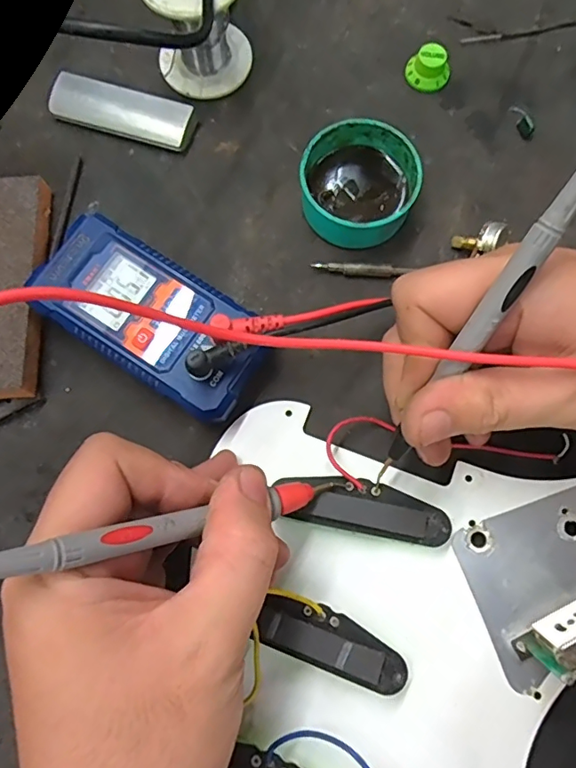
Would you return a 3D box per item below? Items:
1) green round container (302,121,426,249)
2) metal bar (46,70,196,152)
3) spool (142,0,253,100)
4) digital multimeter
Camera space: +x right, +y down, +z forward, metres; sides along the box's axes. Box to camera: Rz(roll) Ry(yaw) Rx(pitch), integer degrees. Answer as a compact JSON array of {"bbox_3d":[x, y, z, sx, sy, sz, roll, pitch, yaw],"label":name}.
[{"bbox_3d":[0.037,-0.105,0.270,0.060,0.027,0.056,0,77,0],"label":"green round container"},{"bbox_3d":[-0.094,-0.154,0.289,0.080,0.012,0.026,17,78,4],"label":"metal bar"},{"bbox_3d":[-0.048,-0.195,0.274,0.052,0.055,0.050,0,77,0],"label":"spool"},{"bbox_3d":[-0.066,-0.032,0.253,0.113,0.027,0.056,32,79,7],"label":"digital multimeter"}]

